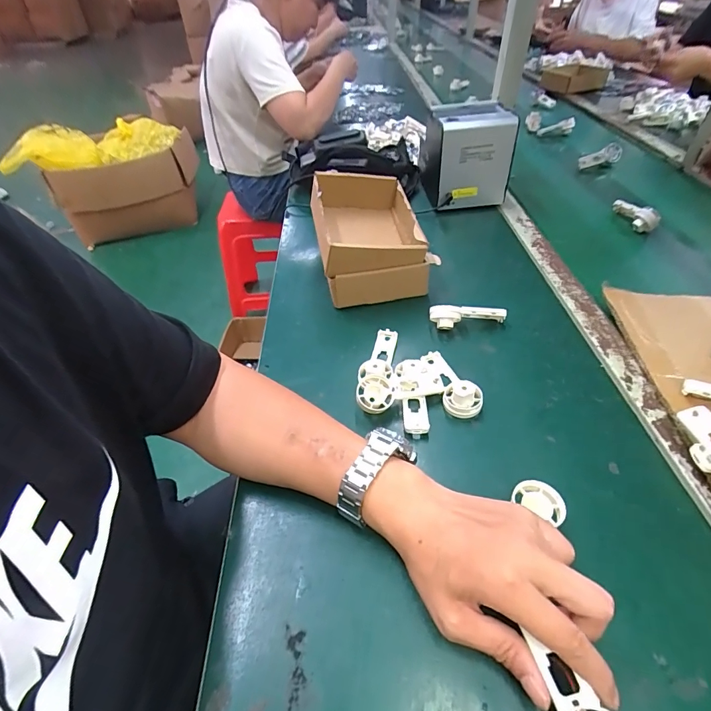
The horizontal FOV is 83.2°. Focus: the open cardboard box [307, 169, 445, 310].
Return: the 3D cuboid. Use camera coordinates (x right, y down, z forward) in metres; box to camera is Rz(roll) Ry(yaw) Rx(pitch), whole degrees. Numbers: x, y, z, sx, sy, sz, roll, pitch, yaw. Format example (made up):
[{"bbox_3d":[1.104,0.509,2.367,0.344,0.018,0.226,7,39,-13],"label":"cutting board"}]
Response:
[{"bbox_3d":[0.017,-0.173,0.582,0.147,0.125,0.180,-12,44,-6],"label":"open cardboard box"}]

